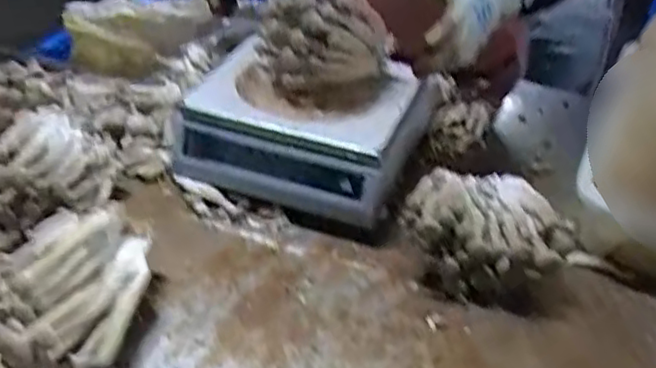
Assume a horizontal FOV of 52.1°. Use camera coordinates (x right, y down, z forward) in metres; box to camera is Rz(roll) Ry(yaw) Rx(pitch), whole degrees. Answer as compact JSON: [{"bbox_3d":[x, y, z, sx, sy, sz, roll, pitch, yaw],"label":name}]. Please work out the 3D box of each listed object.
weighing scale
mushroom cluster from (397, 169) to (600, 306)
[{"bbox_3d":[-0.044,-0.058,0.839,0.280,0.127,0.186,15,39,16],"label":"weighing scale"},{"bbox_3d":[0.177,0.054,0.732,0.166,0.090,0.156,2,37,-1],"label":"mushroom cluster"}]

